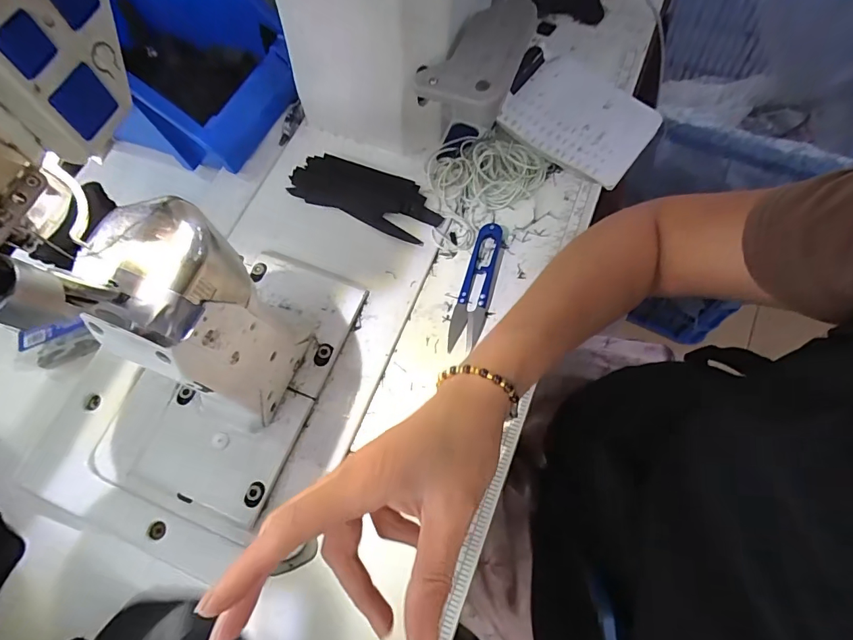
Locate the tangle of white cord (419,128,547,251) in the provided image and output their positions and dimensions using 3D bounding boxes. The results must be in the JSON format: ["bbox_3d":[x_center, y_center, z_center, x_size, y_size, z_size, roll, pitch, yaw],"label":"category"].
[{"bbox_3d":[0.040,-0.129,0.413,0.122,0.012,0.092,-40,68,-9],"label":"tangle of white cord"}]

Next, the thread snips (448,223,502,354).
[{"bbox_3d":[0.042,-0.030,0.380,0.026,0.011,0.113,10,70,12],"label":"thread snips"}]

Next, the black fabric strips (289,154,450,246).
[{"bbox_3d":[-0.054,-0.119,0.418,0.139,0.013,0.060,22,72,16],"label":"black fabric strips"}]

